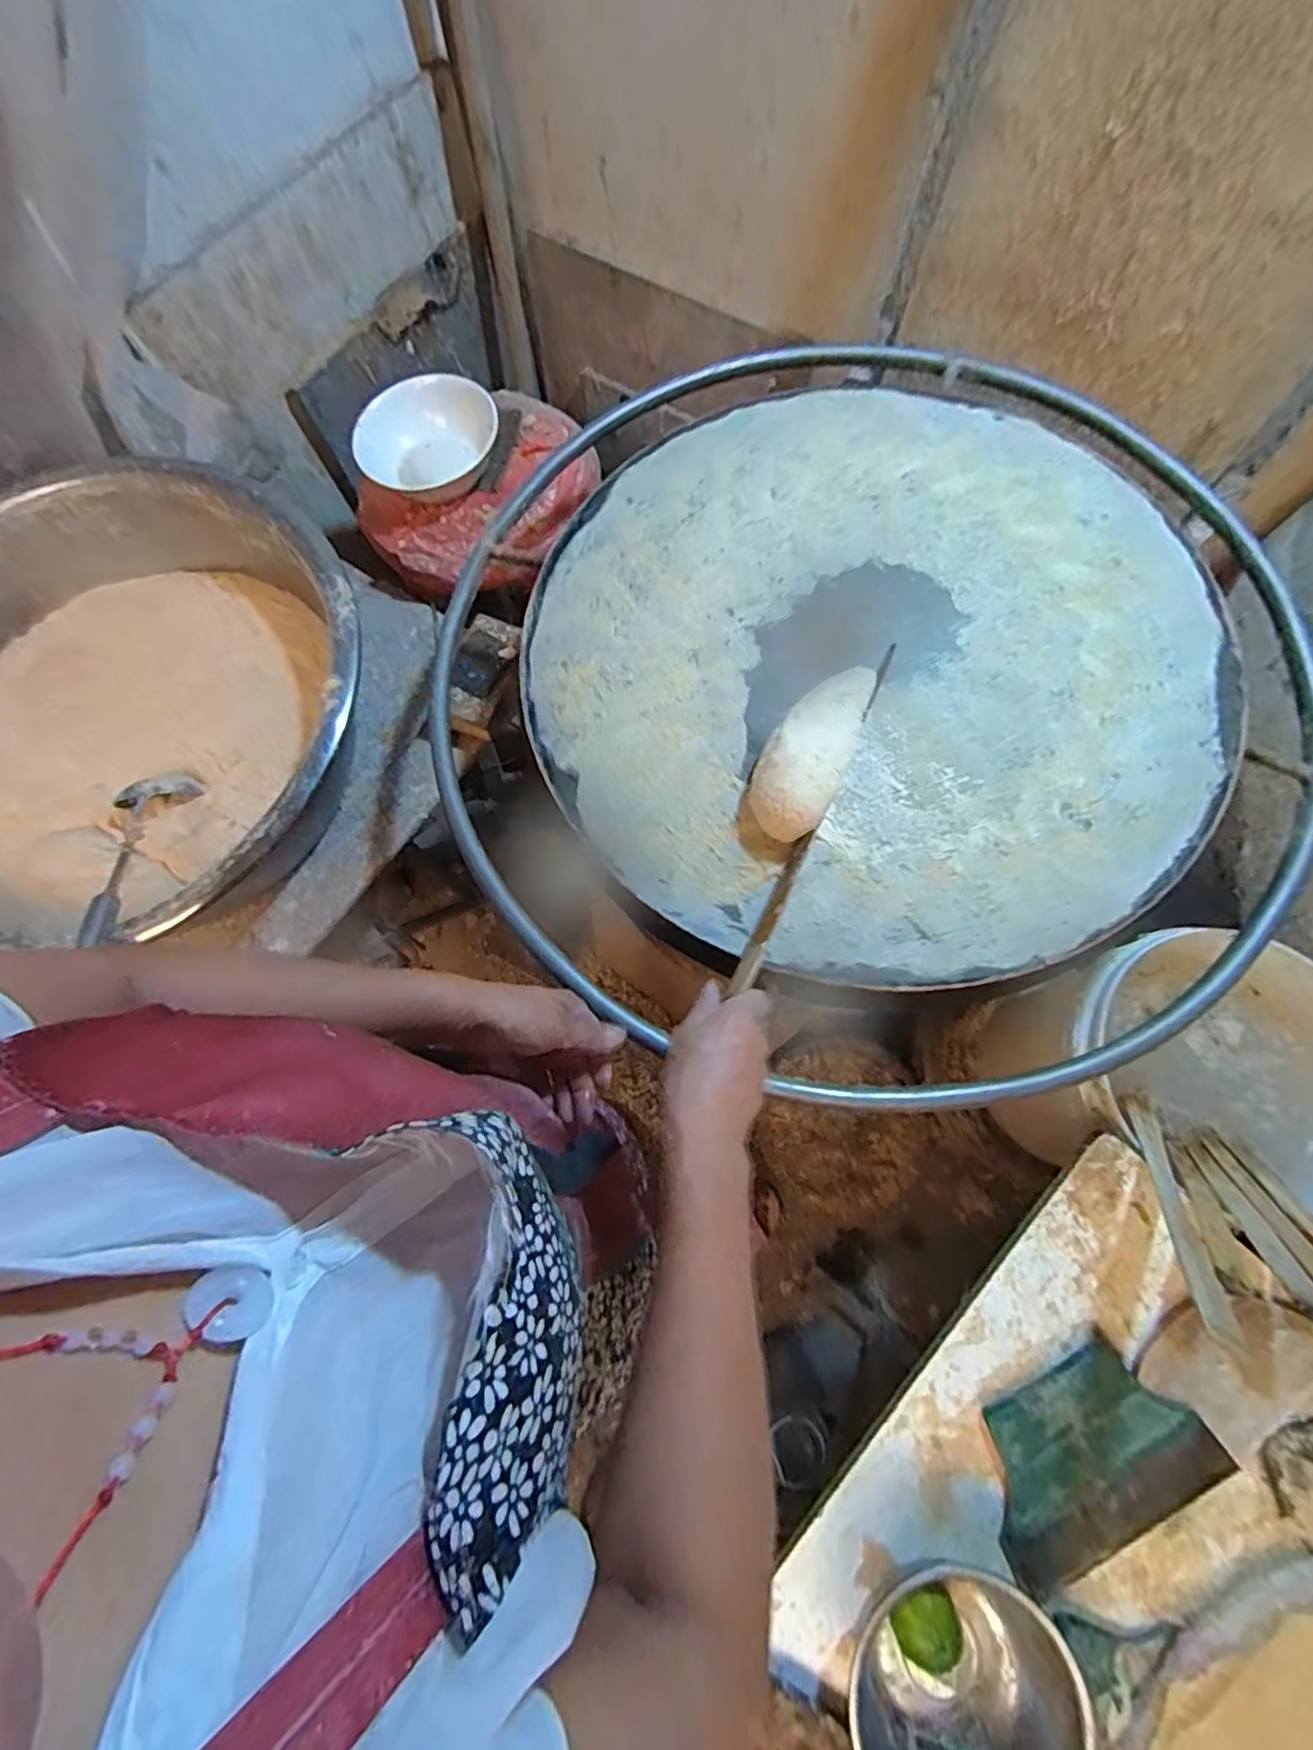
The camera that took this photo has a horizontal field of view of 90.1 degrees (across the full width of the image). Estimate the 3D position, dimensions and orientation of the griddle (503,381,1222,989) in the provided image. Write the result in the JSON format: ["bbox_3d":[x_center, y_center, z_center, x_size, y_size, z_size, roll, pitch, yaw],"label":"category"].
[{"bbox_3d":[0.194,-0.225,0.613,0.599,0.021,0.642,-1,72,2],"label":"griddle"}]

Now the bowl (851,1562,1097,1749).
[{"bbox_3d":[0.225,0.612,0.487,0.160,0.072,0.174,-1,72,2],"label":"bowl"}]

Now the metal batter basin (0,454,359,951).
[{"bbox_3d":[-0.604,-0.191,0.732,0.587,0.138,0.546,-1,72,2],"label":"metal batter basin"}]

